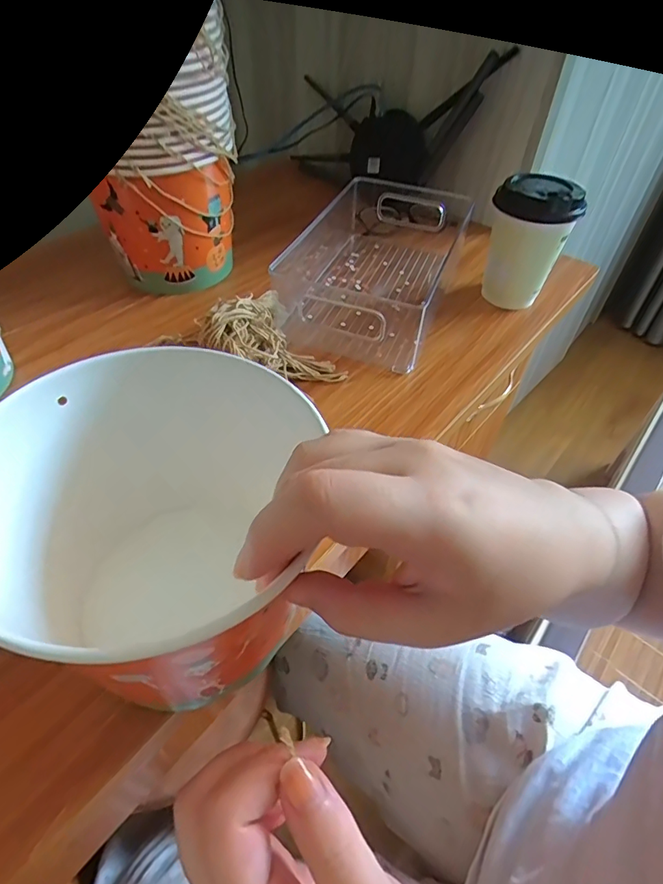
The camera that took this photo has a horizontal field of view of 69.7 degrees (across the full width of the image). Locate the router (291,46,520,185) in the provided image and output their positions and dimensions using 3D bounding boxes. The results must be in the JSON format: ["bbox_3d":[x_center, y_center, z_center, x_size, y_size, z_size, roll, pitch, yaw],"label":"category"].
[{"bbox_3d":[0.067,-0.438,0.664,0.358,0.153,0.059,14,46,36],"label":"router"}]

